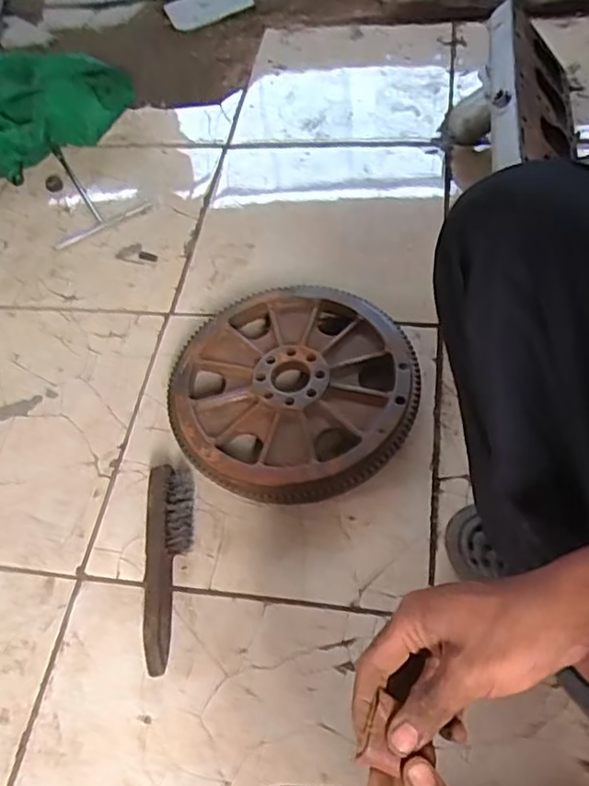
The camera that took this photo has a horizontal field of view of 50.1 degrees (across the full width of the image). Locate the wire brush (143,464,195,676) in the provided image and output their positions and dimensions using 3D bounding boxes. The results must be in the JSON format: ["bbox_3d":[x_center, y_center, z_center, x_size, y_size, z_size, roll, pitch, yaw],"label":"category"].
[{"bbox_3d":[-0.146,0.192,0.732,0.057,0.040,0.240,-6,57,1],"label":"wire brush"}]

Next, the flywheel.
[{"bbox_3d":[-0.002,-0.004,0.840,0.319,0.056,0.311,0,57,5],"label":"flywheel"}]

